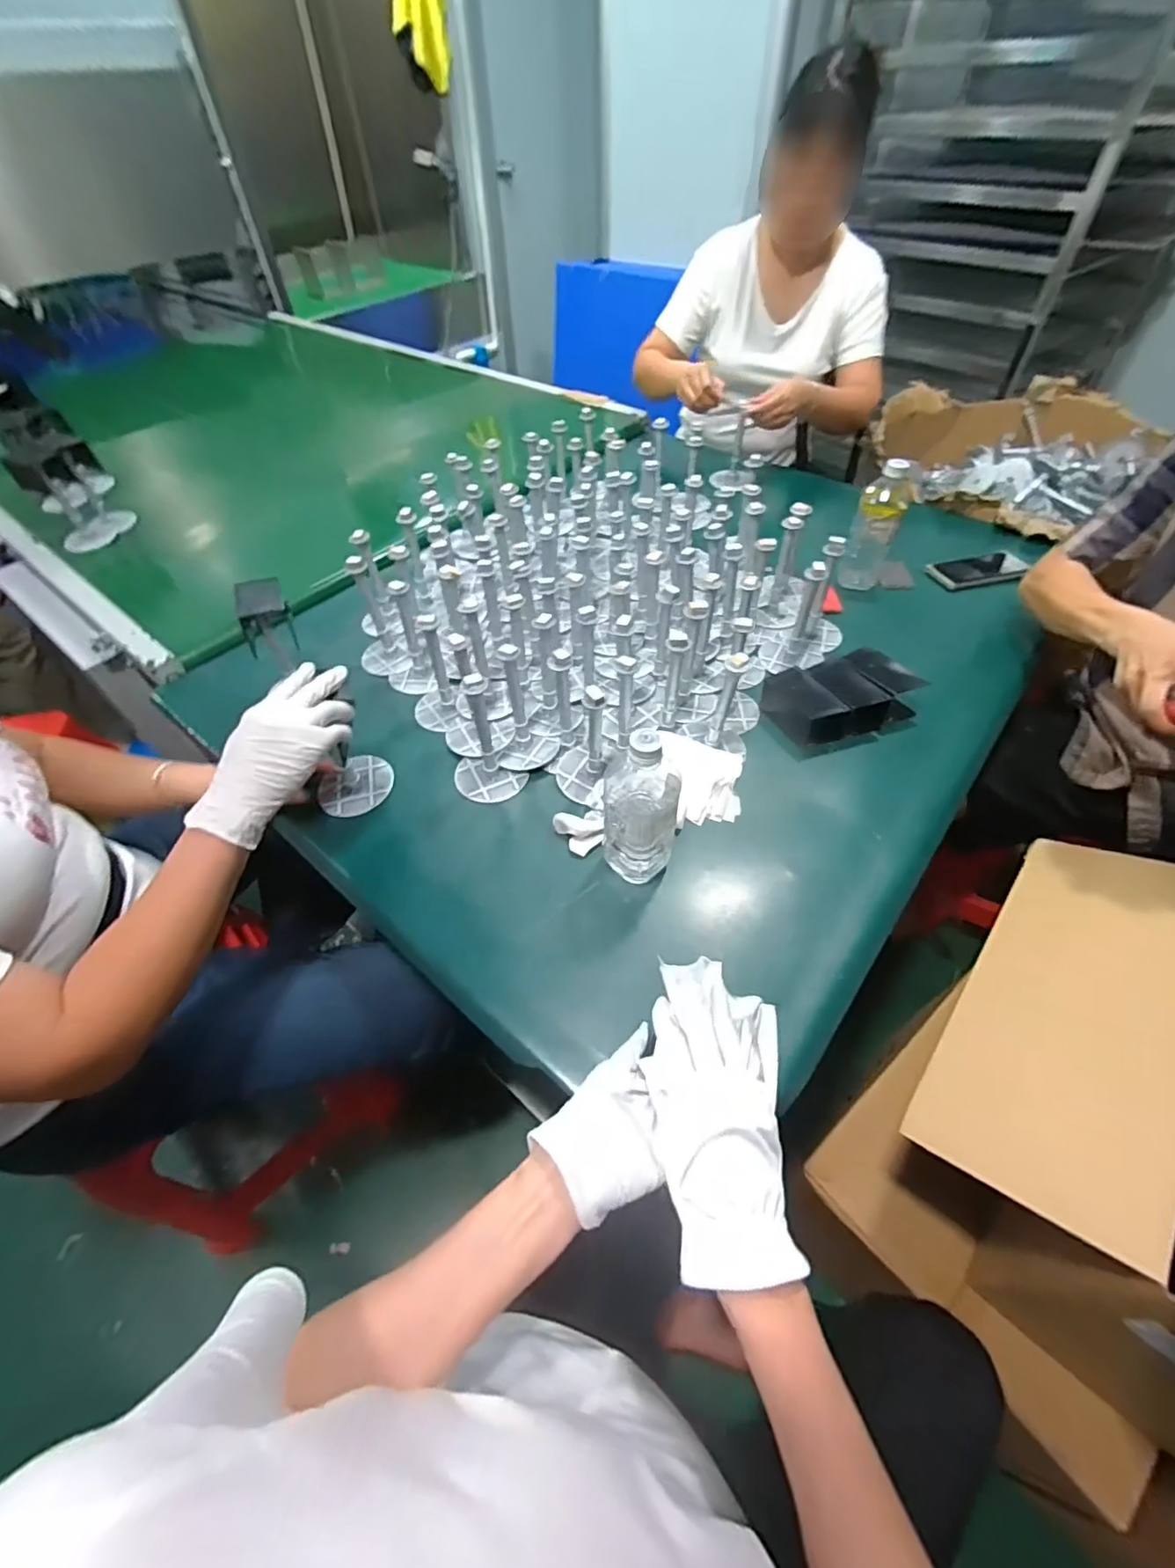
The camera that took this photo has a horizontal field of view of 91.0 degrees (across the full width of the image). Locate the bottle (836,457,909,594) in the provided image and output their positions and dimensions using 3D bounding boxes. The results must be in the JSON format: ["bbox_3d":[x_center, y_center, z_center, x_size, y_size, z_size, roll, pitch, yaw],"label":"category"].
[{"bbox_3d":[0.465,-0.406,0.939,0.070,0.191,0.060,18,54,17],"label":"bottle"}]

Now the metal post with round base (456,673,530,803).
[{"bbox_3d":[-0.127,-0.056,0.683,0.081,0.151,0.078,-17,52,-11],"label":"metal post with round base"}]

